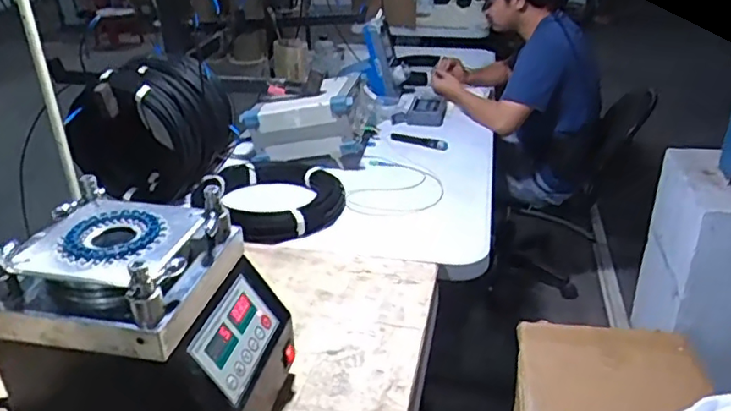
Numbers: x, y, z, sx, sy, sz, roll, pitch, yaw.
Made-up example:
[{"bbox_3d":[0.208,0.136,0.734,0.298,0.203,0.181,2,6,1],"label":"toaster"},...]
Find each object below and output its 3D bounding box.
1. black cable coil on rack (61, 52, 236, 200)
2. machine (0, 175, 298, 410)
[{"bbox_3d":[-0.510,-0.193,1.479,0.239,0.289,0.359,7,28,16],"label":"black cable coil on rack"},{"bbox_3d":[-0.262,0.154,0.757,0.289,0.272,0.225,7,28,10],"label":"machine"}]

